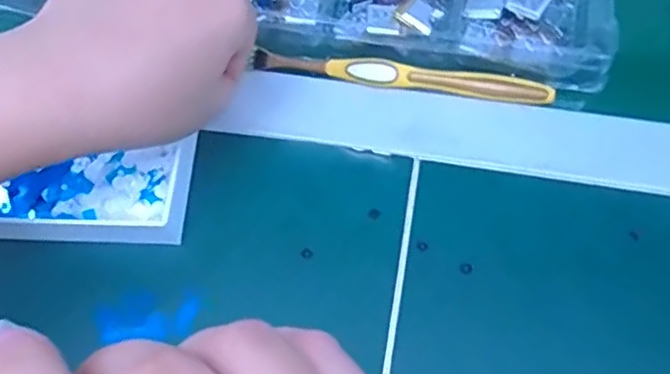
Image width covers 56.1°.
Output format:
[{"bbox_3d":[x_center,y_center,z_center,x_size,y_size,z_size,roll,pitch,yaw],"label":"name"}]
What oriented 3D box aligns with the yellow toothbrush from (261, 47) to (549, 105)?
[{"bbox_3d":[0.036,-0.060,0.334,0.157,0.009,0.015,5,67,5],"label":"yellow toothbrush"}]

